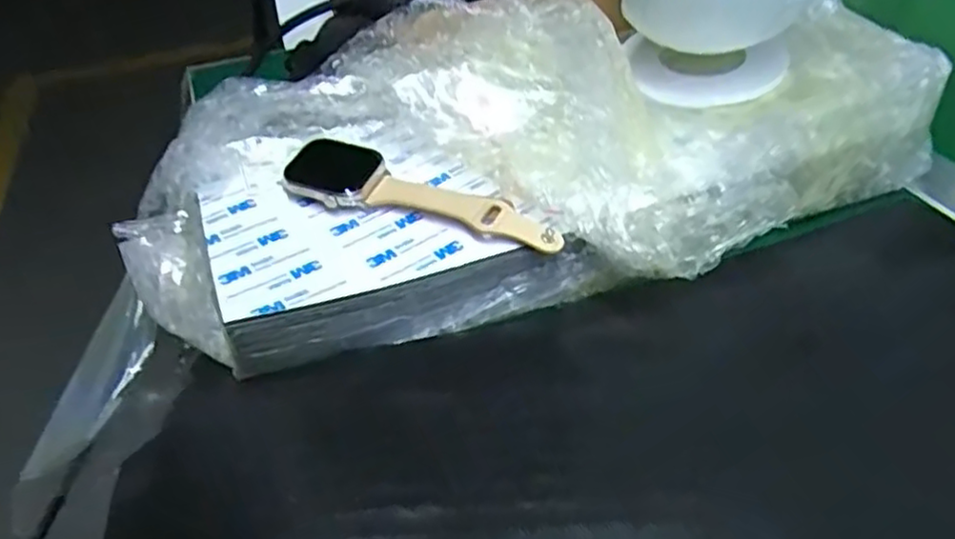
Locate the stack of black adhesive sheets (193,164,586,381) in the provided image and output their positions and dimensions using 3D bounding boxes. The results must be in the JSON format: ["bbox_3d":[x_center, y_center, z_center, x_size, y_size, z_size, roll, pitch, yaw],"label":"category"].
[{"bbox_3d":[-0.043,-0.015,0.313,0.150,0.035,0.098,-14,43,-12],"label":"stack of black adhesive sheets"}]

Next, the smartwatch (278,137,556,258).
[{"bbox_3d":[-0.025,-0.034,0.303,0.127,0.017,0.034,11,44,16],"label":"smartwatch"}]

